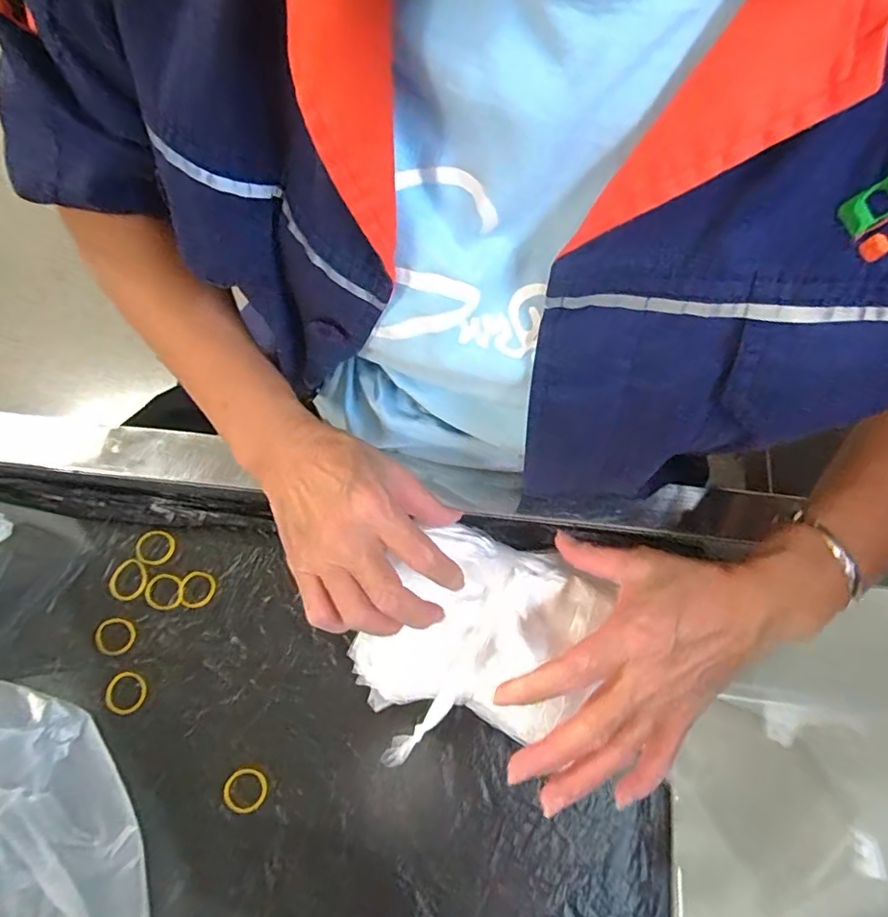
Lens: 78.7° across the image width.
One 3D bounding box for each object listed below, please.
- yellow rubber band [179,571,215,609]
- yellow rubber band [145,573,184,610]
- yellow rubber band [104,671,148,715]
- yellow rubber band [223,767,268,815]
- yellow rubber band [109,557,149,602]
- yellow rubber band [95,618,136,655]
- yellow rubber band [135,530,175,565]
[{"bbox_3d":[-0.179,0.095,0.392,0.023,0.005,0.026,15,70,5],"label":"yellow rubber band"},{"bbox_3d":[-0.201,0.096,0.390,0.028,0.004,0.025,5,70,1],"label":"yellow rubber band"},{"bbox_3d":[-0.213,0.157,0.364,0.025,0.009,0.027,1,70,0],"label":"yellow rubber band"},{"bbox_3d":[-0.128,0.214,0.348,0.027,0.004,0.025,0,70,0],"label":"yellow rubber band"},{"bbox_3d":[-0.229,0.088,0.392,0.027,0.004,0.029,0,74,-2],"label":"yellow rubber band"},{"bbox_3d":[-0.228,0.123,0.375,0.025,0.004,0.024,1,74,-4],"label":"yellow rubber band"},{"bbox_3d":[-0.215,0.066,0.403,0.028,0.004,0.025,16,71,-2],"label":"yellow rubber band"}]

